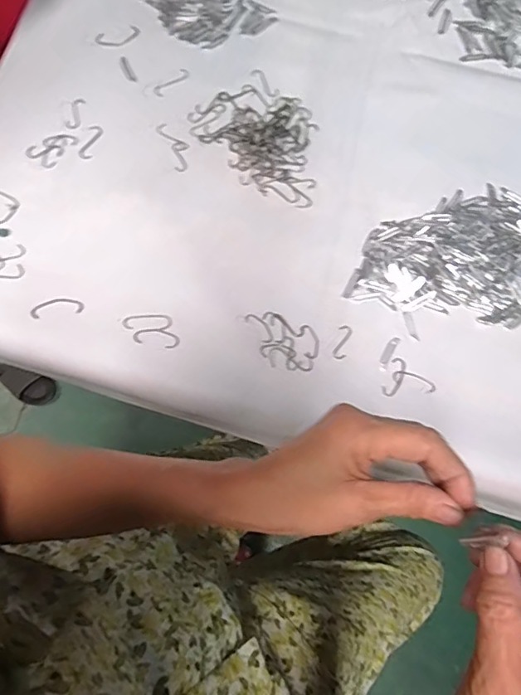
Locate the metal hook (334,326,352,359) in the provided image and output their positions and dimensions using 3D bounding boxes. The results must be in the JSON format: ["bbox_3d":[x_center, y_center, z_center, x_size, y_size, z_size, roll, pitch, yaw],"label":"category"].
[{"bbox_3d":[0.076,-0.005,0.454,0.012,0.004,0.033,15,78,4],"label":"metal hook"}]

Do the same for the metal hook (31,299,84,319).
[{"bbox_3d":[-0.192,-0.038,0.457,0.048,0.004,0.016,-8,78,-2],"label":"metal hook"}]

